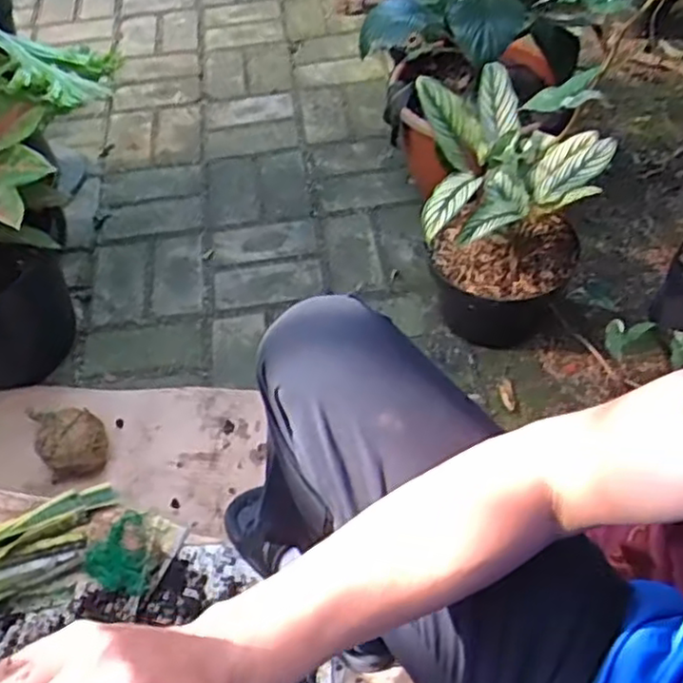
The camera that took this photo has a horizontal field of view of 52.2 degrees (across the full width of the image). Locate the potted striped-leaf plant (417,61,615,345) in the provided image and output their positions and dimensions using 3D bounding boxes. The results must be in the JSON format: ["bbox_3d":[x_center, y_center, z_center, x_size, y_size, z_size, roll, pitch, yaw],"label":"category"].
[{"bbox_3d":[0.224,-0.163,1.012,0.235,0.354,0.222,1,53,5],"label":"potted striped-leaf plant"}]

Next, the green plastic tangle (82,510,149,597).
[{"bbox_3d":[-0.291,0.270,0.890,0.081,0.031,0.109,-11,53,-7],"label":"green plastic tangle"}]

